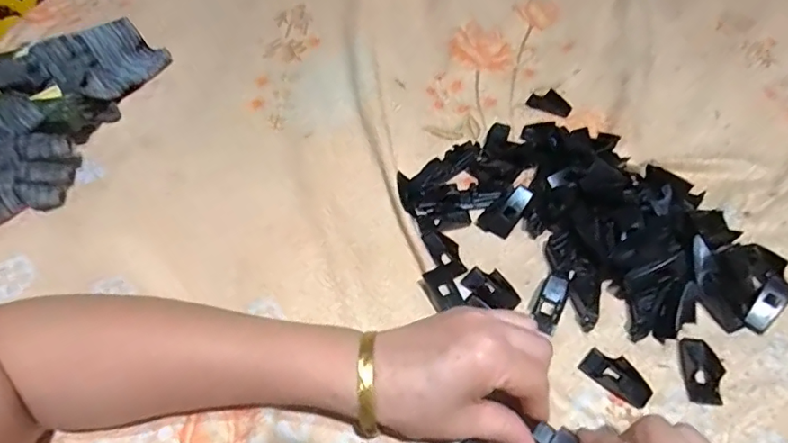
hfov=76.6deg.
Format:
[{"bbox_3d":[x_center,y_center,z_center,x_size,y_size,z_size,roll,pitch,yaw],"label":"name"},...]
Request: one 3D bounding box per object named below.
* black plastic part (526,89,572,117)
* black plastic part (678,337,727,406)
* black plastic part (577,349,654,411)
[{"bbox_3d":[0.154,-0.118,0.492,0.041,0.004,0.024,22,80,11],"label":"black plastic part"},{"bbox_3d":[0.195,0.094,0.315,0.024,0.006,0.041,4,51,7],"label":"black plastic part"},{"bbox_3d":[0.143,0.098,0.318,0.042,0.006,0.022,30,59,25],"label":"black plastic part"}]

